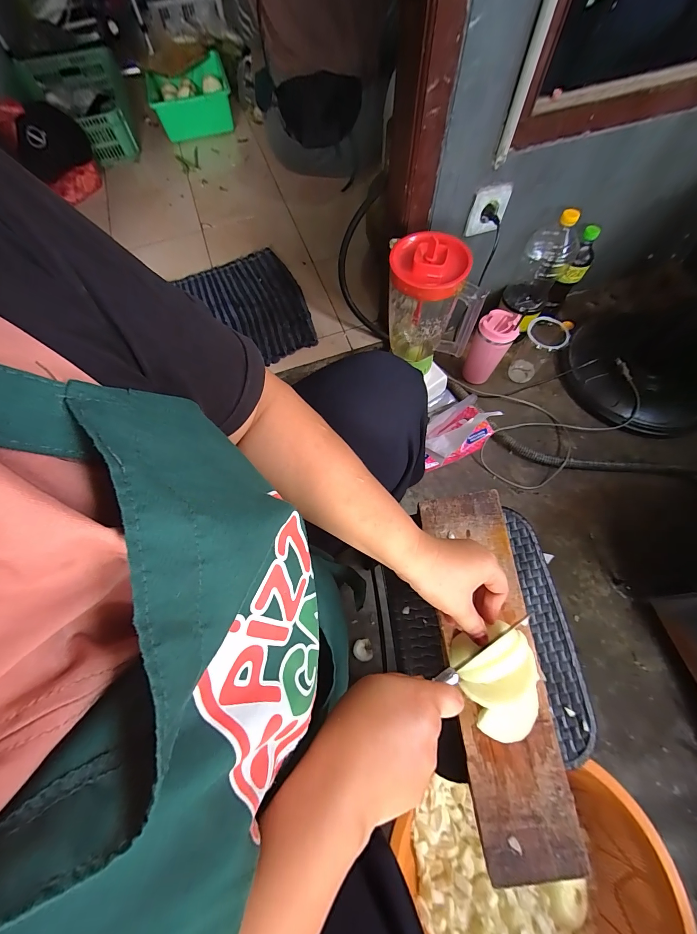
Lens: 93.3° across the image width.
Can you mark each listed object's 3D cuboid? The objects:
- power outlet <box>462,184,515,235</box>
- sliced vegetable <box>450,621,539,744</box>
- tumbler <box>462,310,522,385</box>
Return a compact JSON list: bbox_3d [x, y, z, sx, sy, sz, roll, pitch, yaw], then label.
[{"bbox_3d":[0.276,-0.505,0.652,0.083,0.084,0.012,-19,68,-7],"label":"power outlet"},{"bbox_3d":[0.151,0.210,0.322,0.075,0.035,0.091,-15,67,-5],"label":"sliced vegetable"},{"bbox_3d":[0.333,-0.281,0.792,0.080,0.191,0.072,20,69,9],"label":"tumbler"}]

